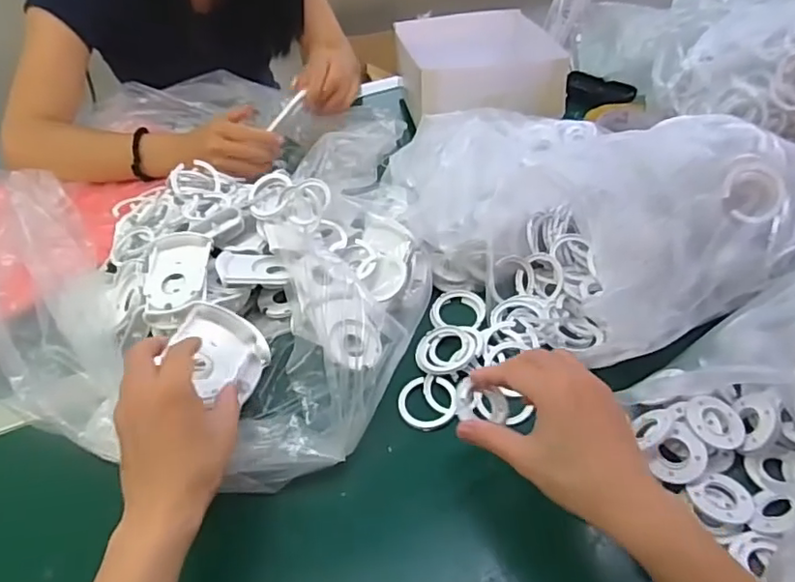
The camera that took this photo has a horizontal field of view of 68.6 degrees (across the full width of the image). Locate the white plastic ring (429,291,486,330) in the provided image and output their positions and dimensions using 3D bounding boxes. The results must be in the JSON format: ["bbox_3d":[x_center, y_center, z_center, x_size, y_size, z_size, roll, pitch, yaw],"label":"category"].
[{"bbox_3d":[0.060,0.019,0.584,0.056,0.011,0.052,-2,44,2],"label":"white plastic ring"}]

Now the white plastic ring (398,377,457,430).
[{"bbox_3d":[0.027,0.096,0.507,0.050,0.004,0.052,-2,44,2],"label":"white plastic ring"}]

